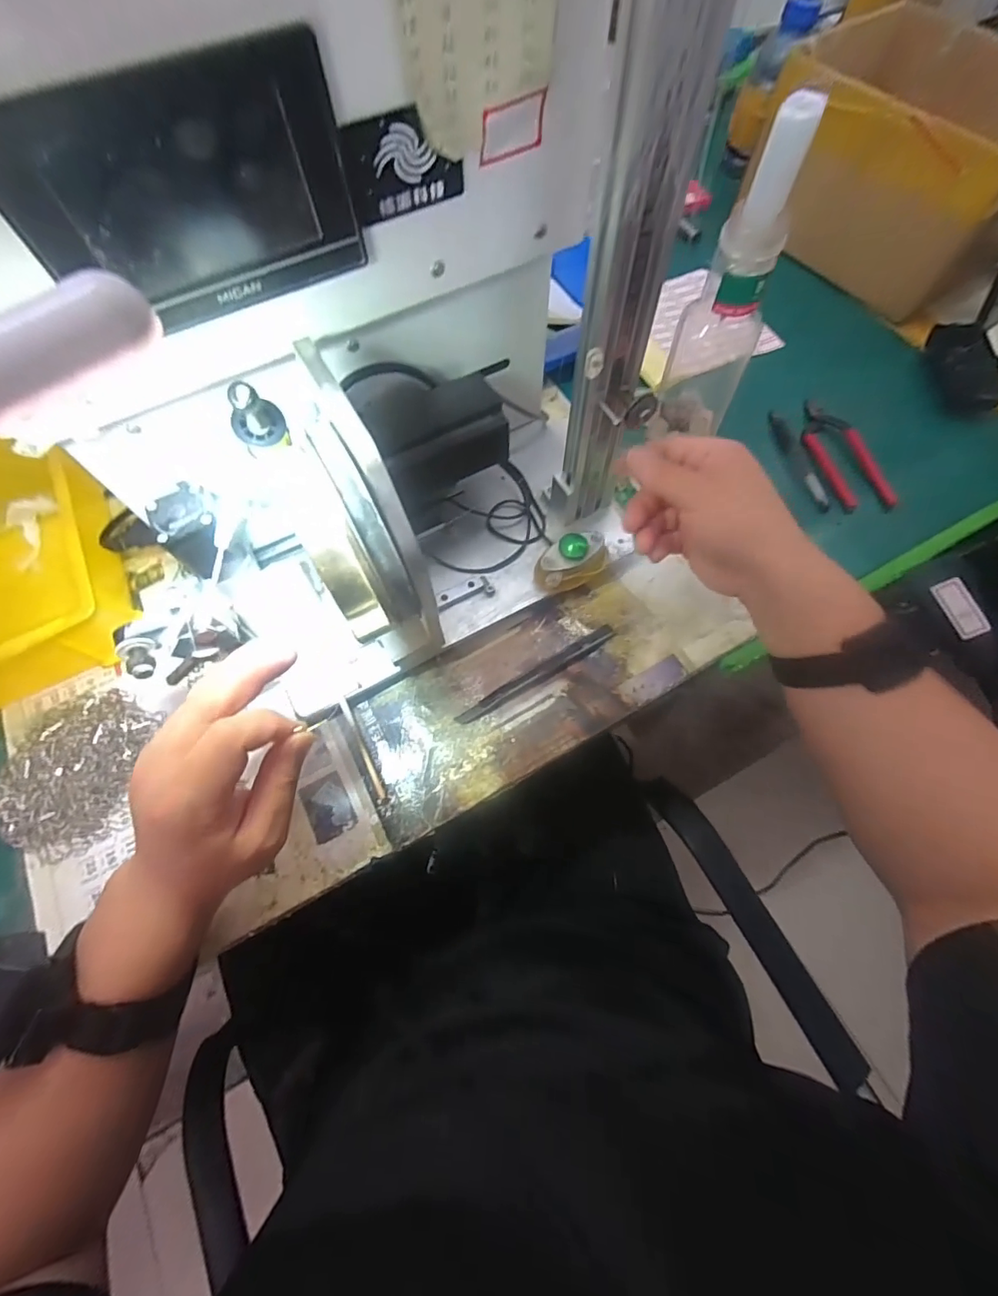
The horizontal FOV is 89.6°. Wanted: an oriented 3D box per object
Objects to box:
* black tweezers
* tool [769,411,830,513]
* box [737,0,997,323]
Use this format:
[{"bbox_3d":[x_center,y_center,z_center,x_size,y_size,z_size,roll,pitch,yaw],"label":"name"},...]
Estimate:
[{"bbox_3d":[0.031,0.021,0.411,0.144,0.011,0.013,-28,69,-10],"label":"black tweezers"},{"bbox_3d":[0.293,-0.184,0.489,0.015,0.015,0.129,-7,67,-2],"label":"tool"},{"bbox_3d":[0.439,-0.530,0.552,0.167,0.144,0.271,-31,70,-11],"label":"box"}]

